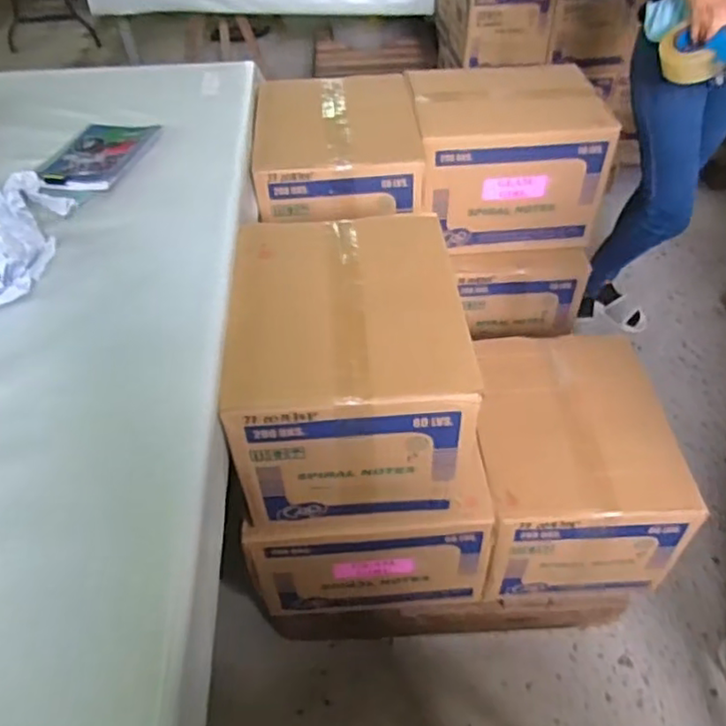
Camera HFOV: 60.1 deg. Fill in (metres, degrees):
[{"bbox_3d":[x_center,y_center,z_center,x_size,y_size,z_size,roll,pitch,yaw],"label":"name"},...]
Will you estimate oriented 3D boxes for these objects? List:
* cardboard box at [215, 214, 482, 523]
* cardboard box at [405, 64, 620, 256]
[{"bbox_3d":[-0.023,-0.004,1.015,0.353,0.299,0.412,0,47,-6],"label":"cardboard box"},{"bbox_3d":[0.311,-0.484,1.449,0.403,0.282,0.369,-1,47,-6],"label":"cardboard box"}]

